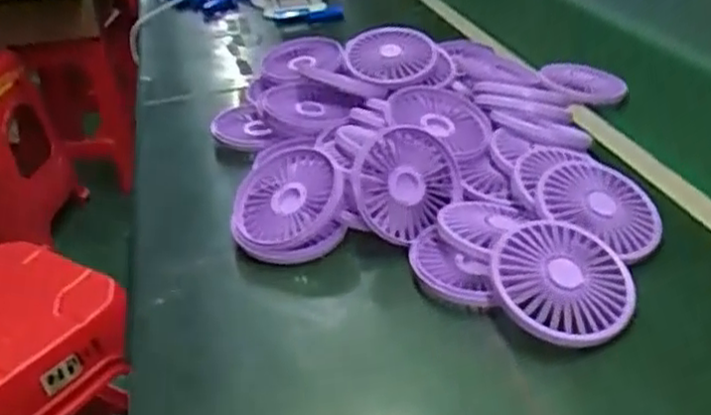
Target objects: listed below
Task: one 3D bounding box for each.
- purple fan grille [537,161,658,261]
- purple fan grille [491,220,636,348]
[{"bbox_3d":[0.176,-0.001,0.520,0.087,0.012,0.080,20,51,14],"label":"purple fan grille"},{"bbox_3d":[0.130,0.044,0.455,0.086,0.010,0.090,9,50,-1],"label":"purple fan grille"}]

